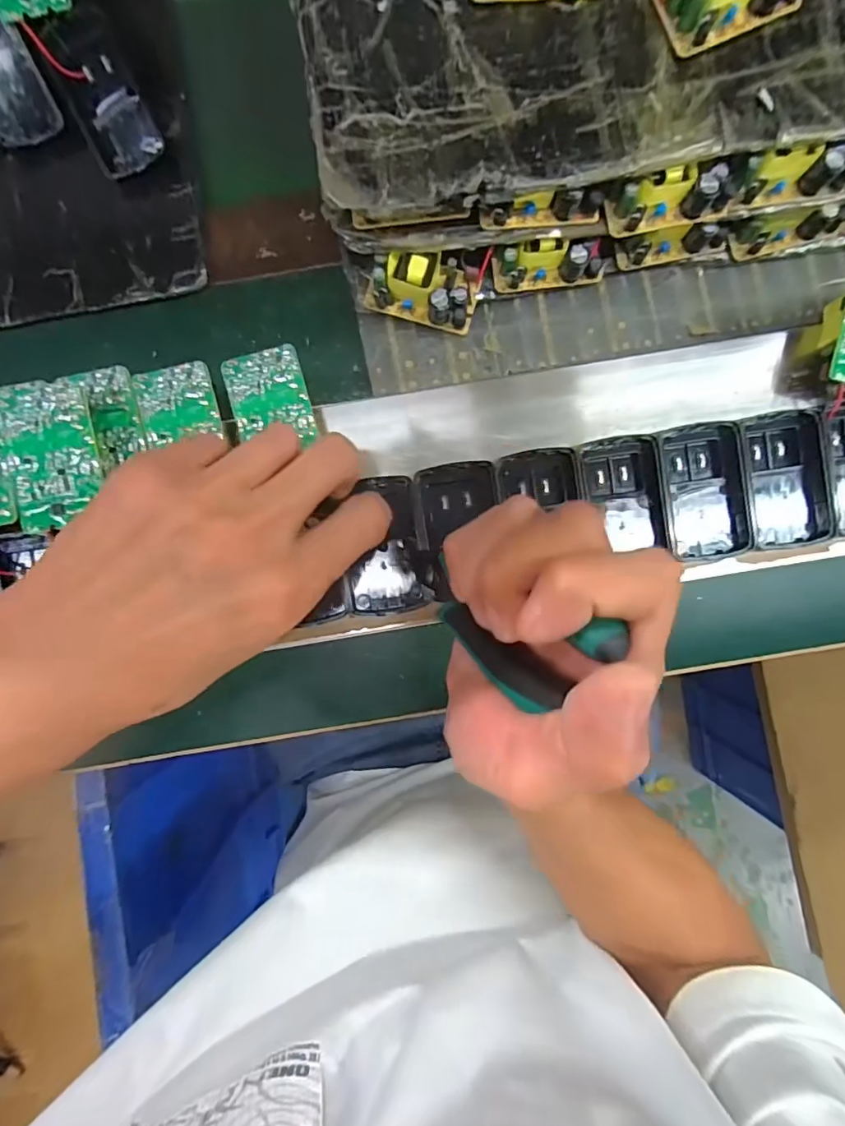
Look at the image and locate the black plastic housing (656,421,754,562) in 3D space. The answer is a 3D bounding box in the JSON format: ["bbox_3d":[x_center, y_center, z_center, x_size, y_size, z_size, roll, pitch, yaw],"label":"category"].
[{"bbox_3d":[0.147,-0.037,0.272,0.043,0.017,0.070,-7,90,-1],"label":"black plastic housing"}]

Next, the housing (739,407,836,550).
[{"bbox_3d":[0.191,-0.044,0.272,0.042,0.018,0.070,-14,90,-1],"label":"housing"}]

